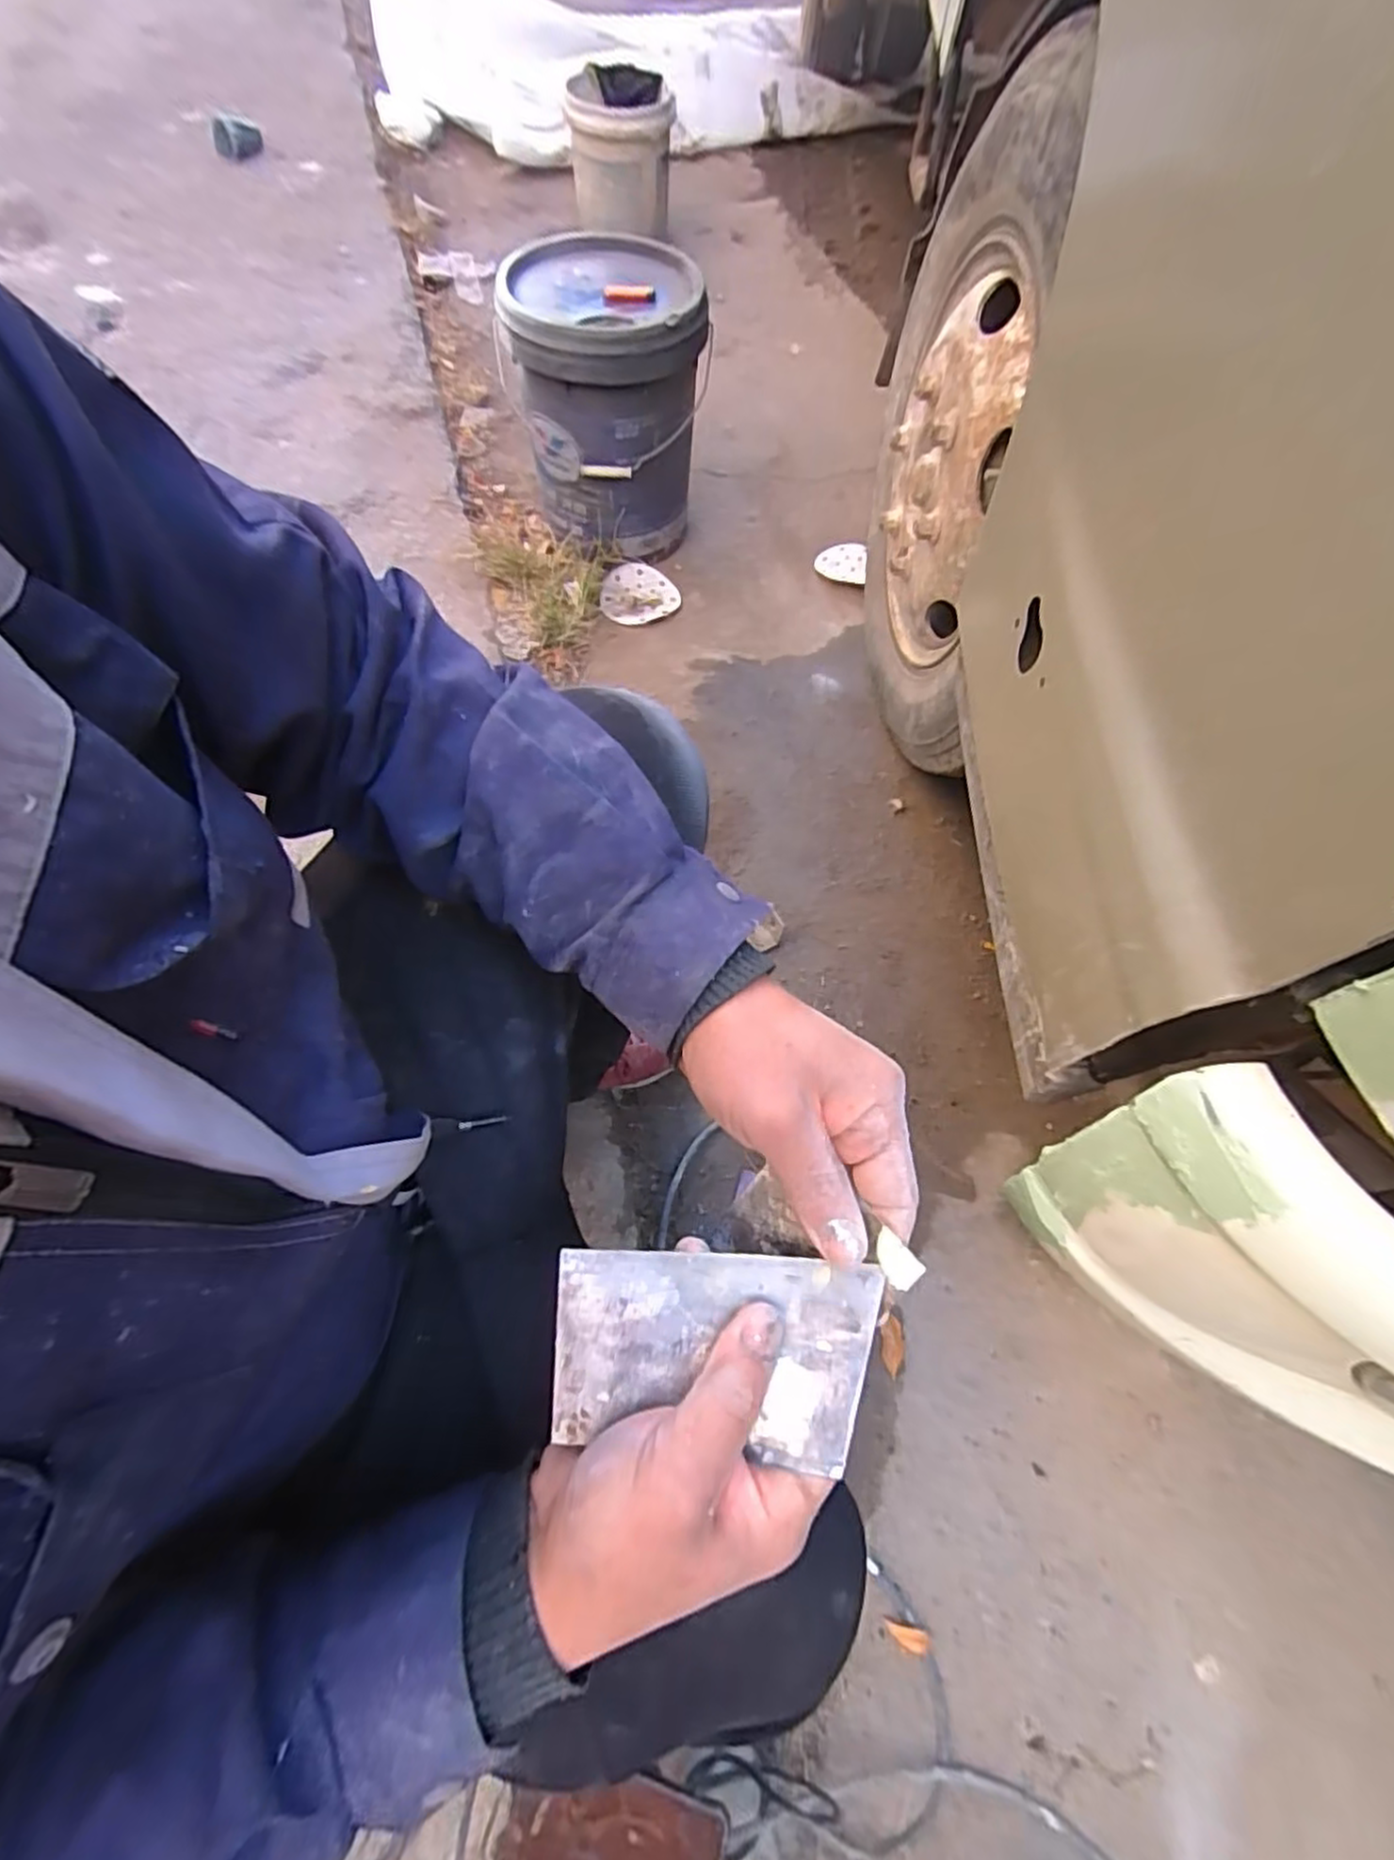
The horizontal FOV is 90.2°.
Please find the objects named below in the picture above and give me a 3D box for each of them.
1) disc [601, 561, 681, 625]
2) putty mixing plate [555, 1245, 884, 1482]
[{"bbox_3d":[-0.105,-0.610,1.262,0.141,0.010,0.119,-9,80,-7],"label":"disc"},{"bbox_3d":[0.006,0.170,0.280,0.128,0.010,0.070,3,77,4],"label":"putty mixing plate"}]

